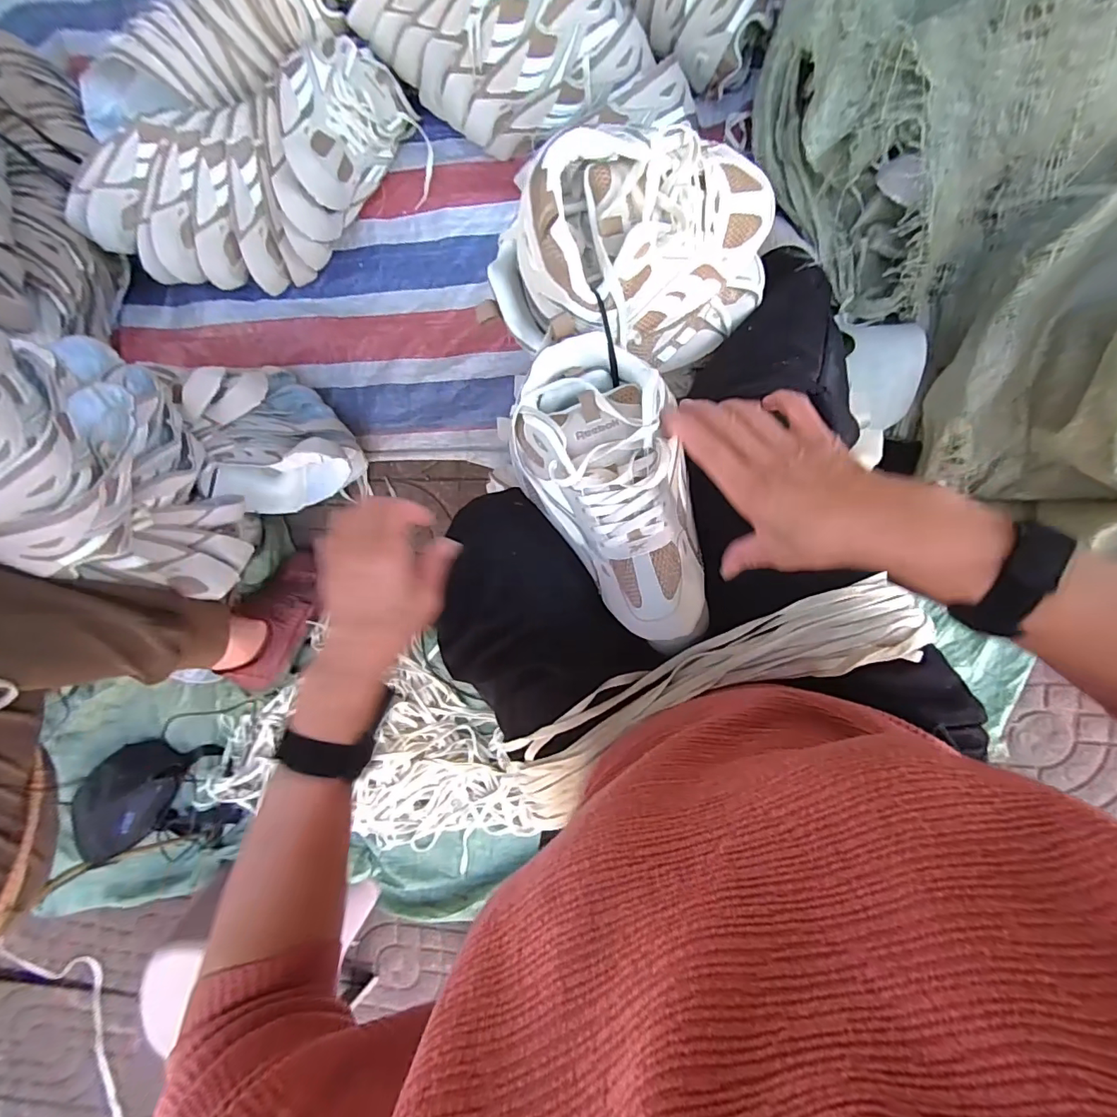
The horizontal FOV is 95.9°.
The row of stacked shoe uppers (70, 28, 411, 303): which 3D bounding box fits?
[{"bbox_3d":[-0.433,-0.528,0.739,0.480,0.147,0.188,-21,88,9],"label":"row of stacked shoe uppers"}]

